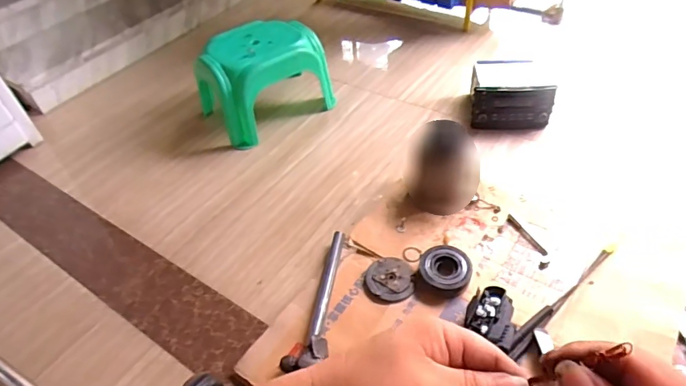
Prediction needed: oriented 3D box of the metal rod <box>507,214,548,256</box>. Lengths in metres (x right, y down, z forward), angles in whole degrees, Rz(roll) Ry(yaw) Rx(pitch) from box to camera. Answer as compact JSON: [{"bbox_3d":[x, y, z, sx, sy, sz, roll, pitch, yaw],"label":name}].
[{"bbox_3d":[0.384,0.089,0.963,0.017,0.005,0.116,-20,46,-14],"label":"metal rod"}]

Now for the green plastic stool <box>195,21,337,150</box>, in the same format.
[{"bbox_3d":[-0.250,-0.348,1.381,0.346,0.216,0.274,-32,50,-25],"label":"green plastic stool"}]

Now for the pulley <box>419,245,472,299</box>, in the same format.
[{"bbox_3d":[0.206,0.153,0.923,0.098,0.041,0.106,6,45,12],"label":"pulley"}]

